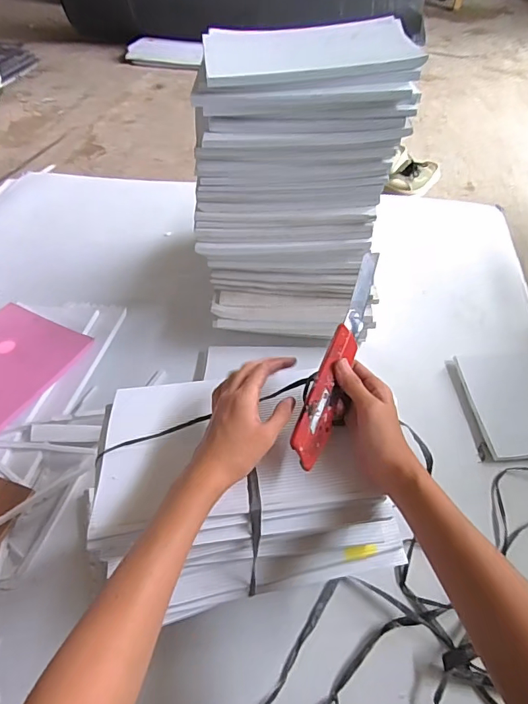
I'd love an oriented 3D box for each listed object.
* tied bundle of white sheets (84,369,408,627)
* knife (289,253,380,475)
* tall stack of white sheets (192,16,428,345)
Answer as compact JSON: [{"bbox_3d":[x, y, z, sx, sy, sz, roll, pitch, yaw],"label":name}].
[{"bbox_3d":[-0.022,0.128,0.478,0.277,0.122,0.206,-9,50,-6],"label":"tied bundle of white sheets"},{"bbox_3d":[0.070,0.002,0.419,0.024,0.016,0.211,18,73,16],"label":"knife"},{"bbox_3d":[0.049,-0.235,0.681,0.280,0.374,0.214,3,49,4],"label":"tall stack of white sheets"}]

